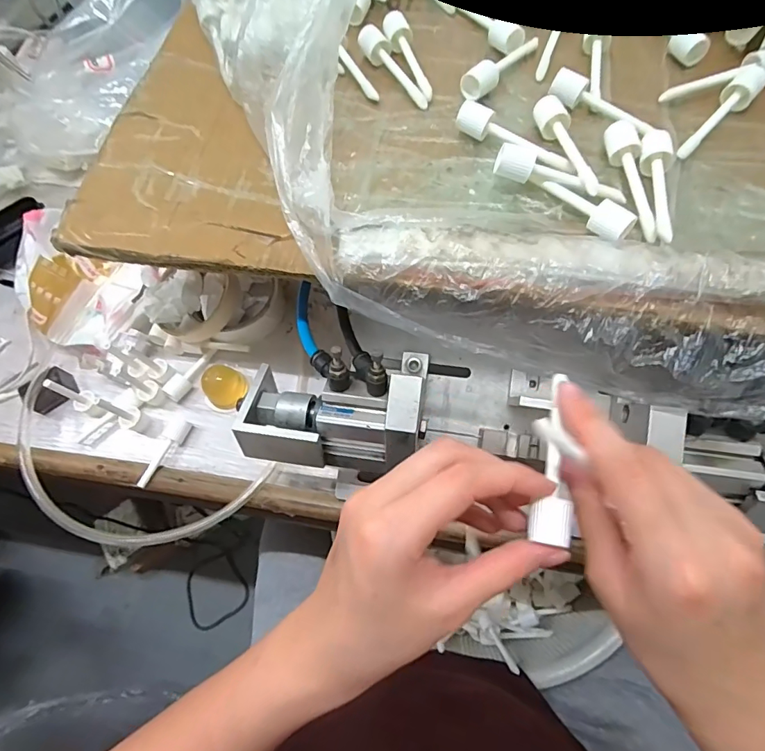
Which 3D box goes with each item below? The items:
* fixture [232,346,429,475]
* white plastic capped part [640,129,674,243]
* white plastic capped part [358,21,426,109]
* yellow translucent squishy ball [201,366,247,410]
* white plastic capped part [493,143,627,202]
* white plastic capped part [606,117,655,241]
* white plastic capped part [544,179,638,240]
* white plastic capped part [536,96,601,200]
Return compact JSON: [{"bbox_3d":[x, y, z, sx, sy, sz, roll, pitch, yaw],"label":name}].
[{"bbox_3d":[-0.036,0.017,0.321,0.131,0.061,0.084,0,69,6],"label":"fixture"},{"bbox_3d":[0.166,-0.114,0.278,0.017,0.013,0.085,8,70,9],"label":"white plastic capped part"},{"bbox_3d":[0.008,-0.225,0.335,0.017,0.017,0.081,-31,69,-6],"label":"white plastic capped part"},{"bbox_3d":[-0.139,0.009,0.404,0.034,0.032,0.030,-43,71,-11],"label":"yellow translucent squishy ball"},{"bbox_3d":[0.109,-0.120,0.278,0.082,0.015,0.018,15,67,-5],"label":"white plastic capped part"},{"bbox_3d":[0.151,-0.120,0.280,0.019,0.016,0.082,0,69,6],"label":"white plastic capped part"},{"bbox_3d":[0.119,-0.099,0.271,0.015,0.016,0.057,-40,71,-9],"label":"white plastic capped part"},{"bbox_3d":[0.119,-0.144,0.292,0.018,0.016,0.083,-18,69,-1],"label":"white plastic capped part"}]

